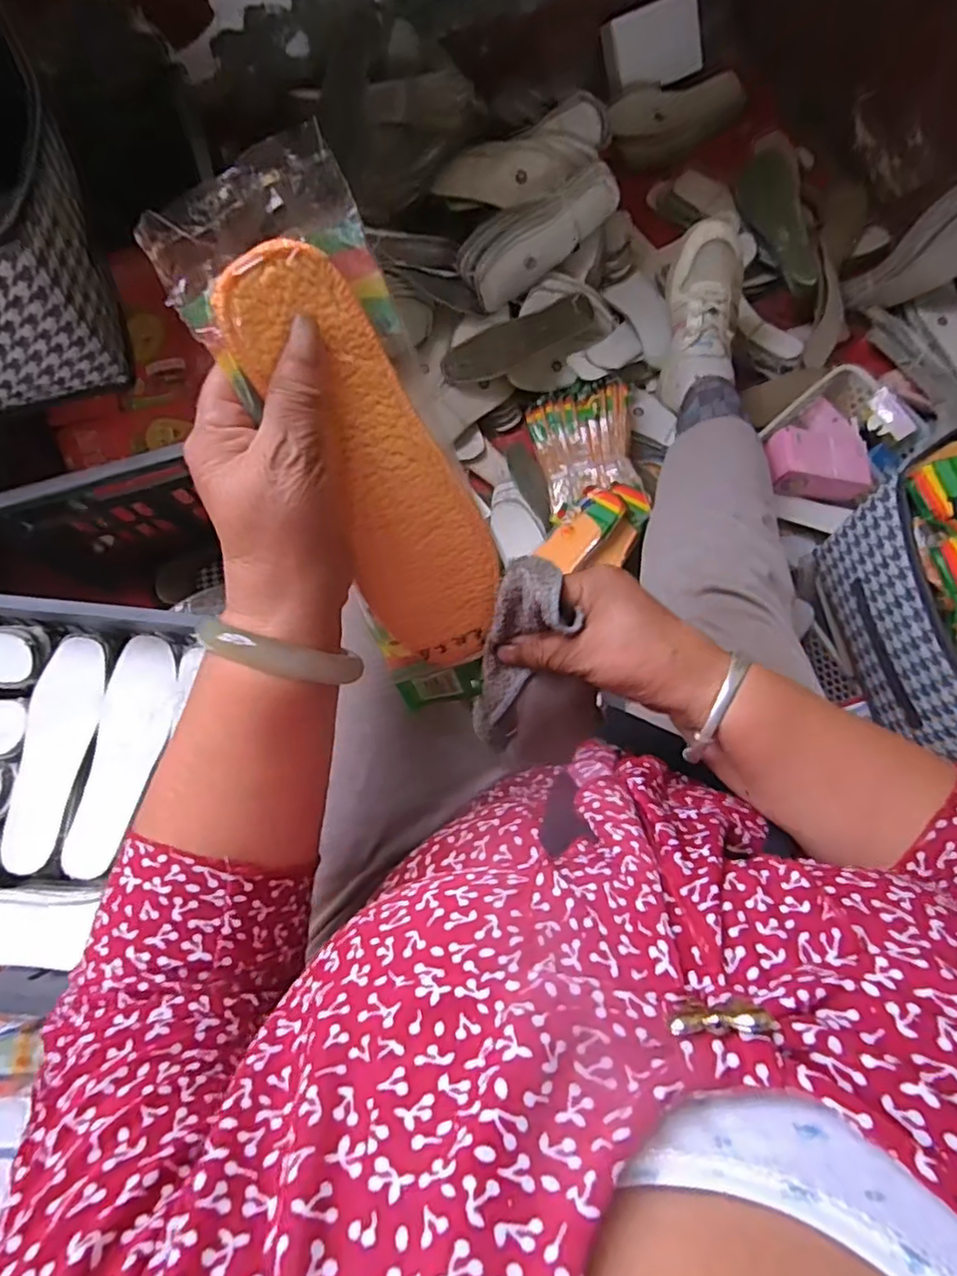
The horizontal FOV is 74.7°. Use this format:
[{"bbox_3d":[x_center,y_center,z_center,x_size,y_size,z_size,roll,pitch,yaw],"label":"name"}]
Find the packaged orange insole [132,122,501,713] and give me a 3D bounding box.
[{"bbox_3d":[-0.048,-0.069,0.309,0.079,0.024,0.272,-25,124,-5],"label":"packaged orange insole"}]

